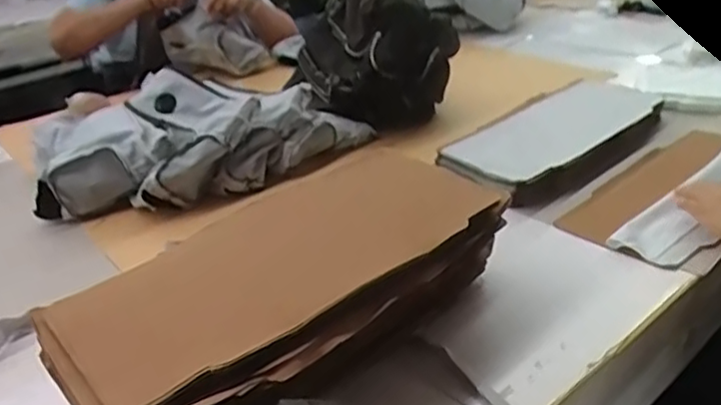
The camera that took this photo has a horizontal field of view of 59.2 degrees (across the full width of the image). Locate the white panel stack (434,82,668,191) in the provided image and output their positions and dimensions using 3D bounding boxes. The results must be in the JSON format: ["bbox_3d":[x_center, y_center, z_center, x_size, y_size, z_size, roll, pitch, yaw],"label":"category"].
[{"bbox_3d":[0.330,-0.116,1.067,0.412,0.056,0.184,-28,37,-36],"label":"white panel stack"}]

